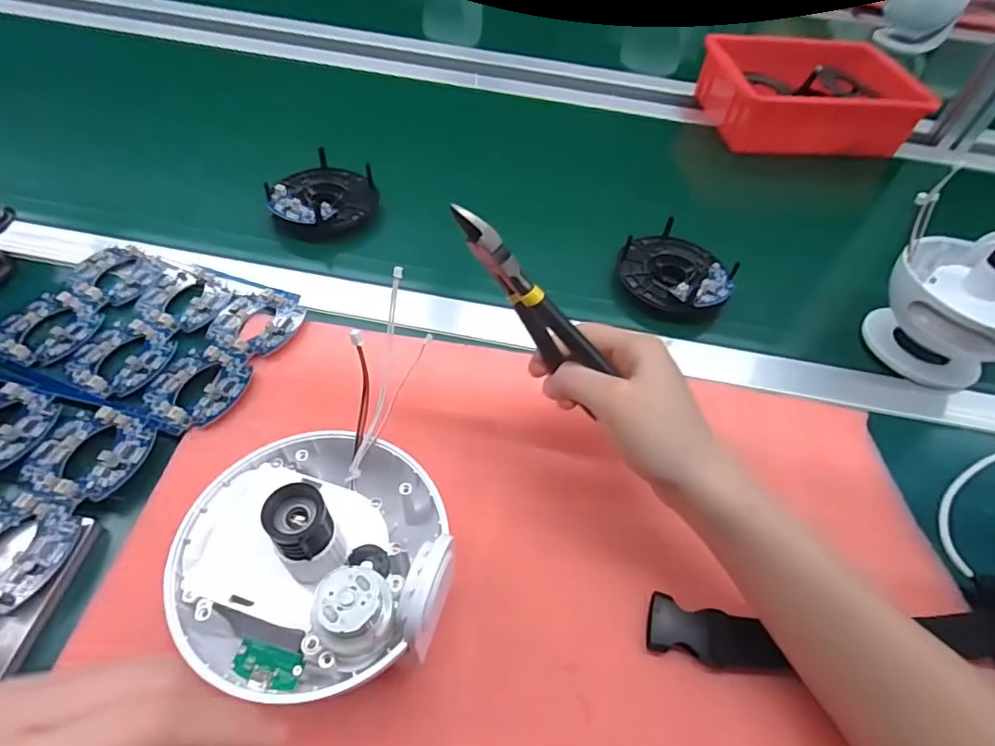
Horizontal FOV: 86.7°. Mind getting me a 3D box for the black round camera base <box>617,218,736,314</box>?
[{"bbox_3d":[0.166,-0.099,0.489,0.102,0.024,0.098,18,52,9],"label":"black round camera base"}]

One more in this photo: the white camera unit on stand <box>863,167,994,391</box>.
[{"bbox_3d":[0.381,-0.059,0.433,0.111,0.121,0.120,-18,56,-19],"label":"white camera unit on stand"}]

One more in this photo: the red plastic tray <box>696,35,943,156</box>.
[{"bbox_3d":[0.404,-0.359,0.683,0.247,0.077,0.166,2,52,-4],"label":"red plastic tray"}]

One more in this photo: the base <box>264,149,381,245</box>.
[{"bbox_3d":[-0.171,-0.171,0.520,0.100,0.041,0.100,3,52,-3],"label":"base"}]

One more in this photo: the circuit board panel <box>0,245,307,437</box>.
[{"bbox_3d":[-0.260,-0.035,0.399,0.197,0.011,0.136,19,52,9],"label":"circuit board panel"}]

